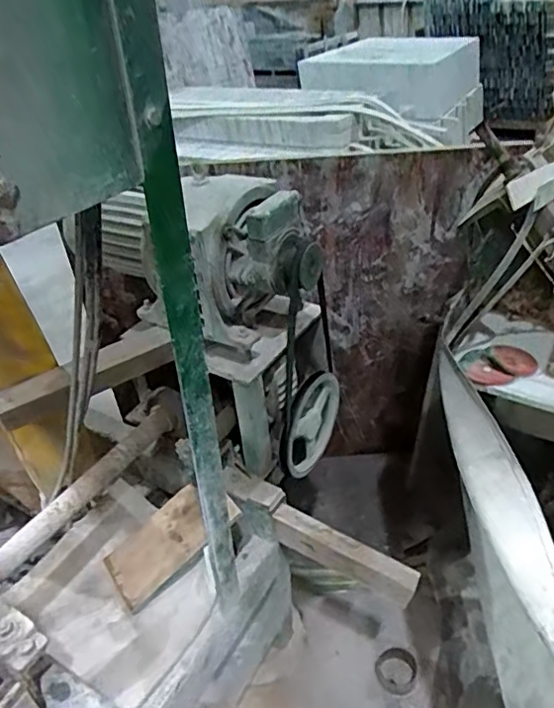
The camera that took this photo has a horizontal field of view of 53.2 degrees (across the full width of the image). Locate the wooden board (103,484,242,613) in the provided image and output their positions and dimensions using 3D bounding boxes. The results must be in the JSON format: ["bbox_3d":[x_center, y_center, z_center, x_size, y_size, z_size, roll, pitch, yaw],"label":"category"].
[{"bbox_3d":[-0.195,0.332,1.012,0.245,0.019,0.126,-40,50,-8],"label":"wooden board"}]

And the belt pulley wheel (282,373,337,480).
[{"bbox_3d":[0.064,0.141,1.084,0.032,0.202,0.185,16,40,27],"label":"belt pulley wheel"}]

